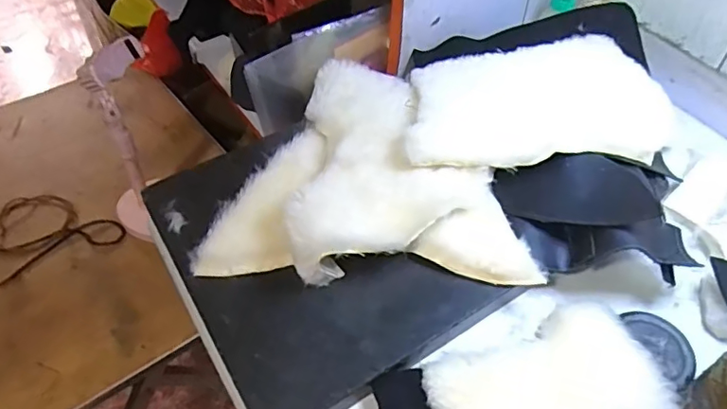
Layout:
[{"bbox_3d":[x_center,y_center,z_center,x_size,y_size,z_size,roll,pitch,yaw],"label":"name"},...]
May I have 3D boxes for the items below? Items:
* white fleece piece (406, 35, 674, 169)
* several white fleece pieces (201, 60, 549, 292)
[{"bbox_3d":[0.157,-0.092,0.500,0.249,0.036,0.134,-5,49,-5],"label":"white fleece piece"},{"bbox_3d":[0.002,-0.038,0.479,0.254,0.044,0.225,1,49,0],"label":"several white fleece pieces"}]

